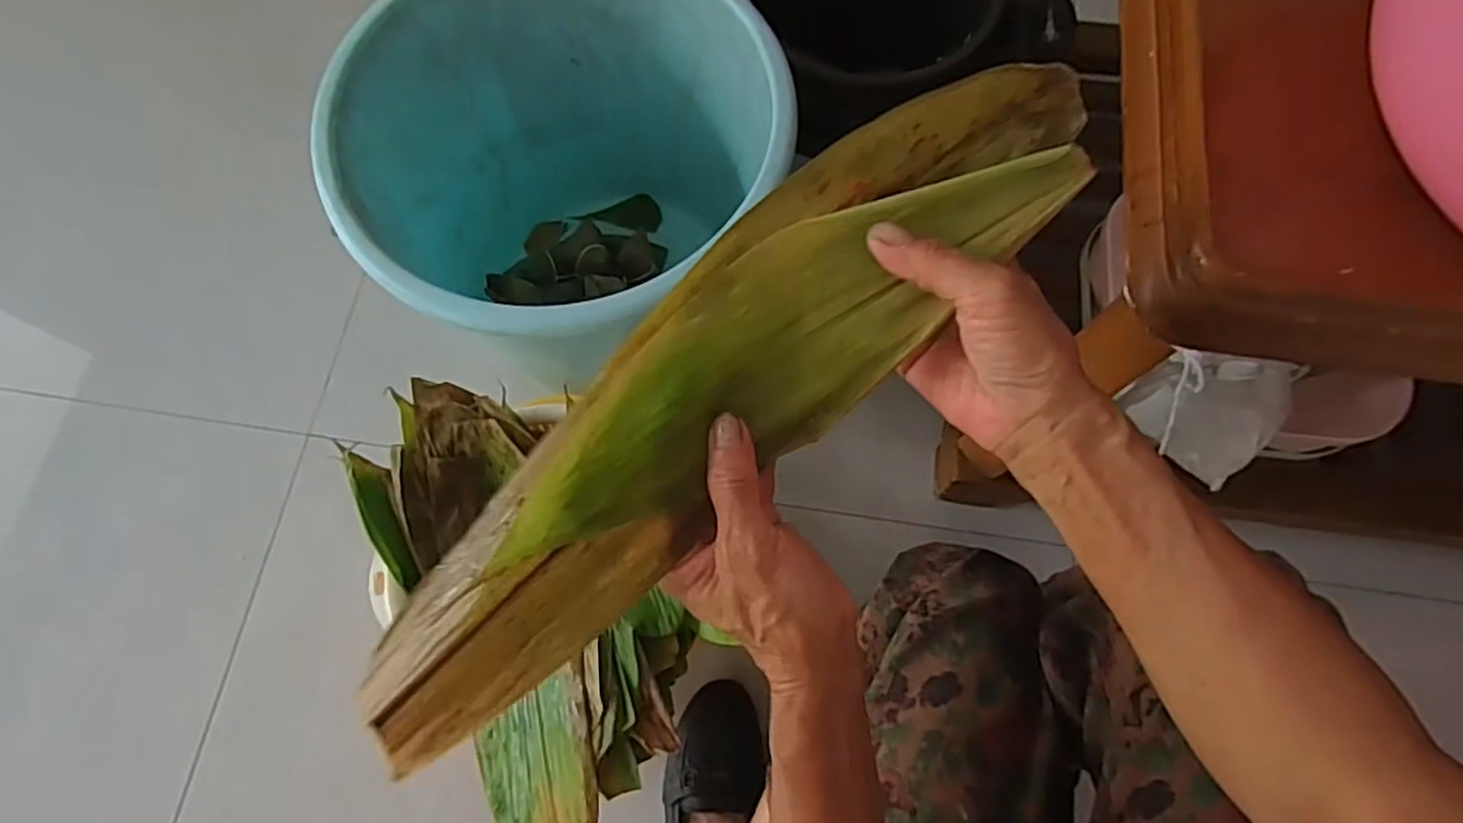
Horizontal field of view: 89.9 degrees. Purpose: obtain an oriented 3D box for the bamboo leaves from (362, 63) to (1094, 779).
[{"bbox_3d":[-0.003,-0.011,0.304,0.362,0.050,0.085,-44,77,-7],"label":"bamboo leaves"}]

